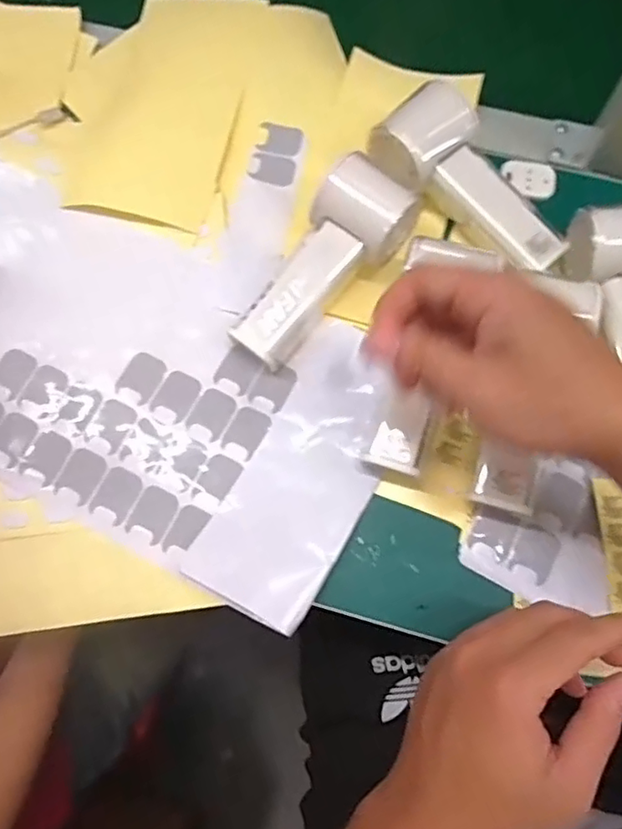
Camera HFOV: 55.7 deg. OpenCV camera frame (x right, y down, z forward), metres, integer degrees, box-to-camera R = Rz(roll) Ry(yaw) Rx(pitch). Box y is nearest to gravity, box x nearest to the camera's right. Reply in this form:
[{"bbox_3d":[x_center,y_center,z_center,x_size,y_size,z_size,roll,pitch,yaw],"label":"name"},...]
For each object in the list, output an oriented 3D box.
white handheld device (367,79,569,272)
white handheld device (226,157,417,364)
[{"bbox_3d":[0.113,-0.160,0.403,0.149,0.050,0.062,41,79,10],"label":"white handheld device"},{"bbox_3d":[0.006,-0.101,0.389,0.056,0.050,0.147,43,80,11],"label":"white handheld device"}]

